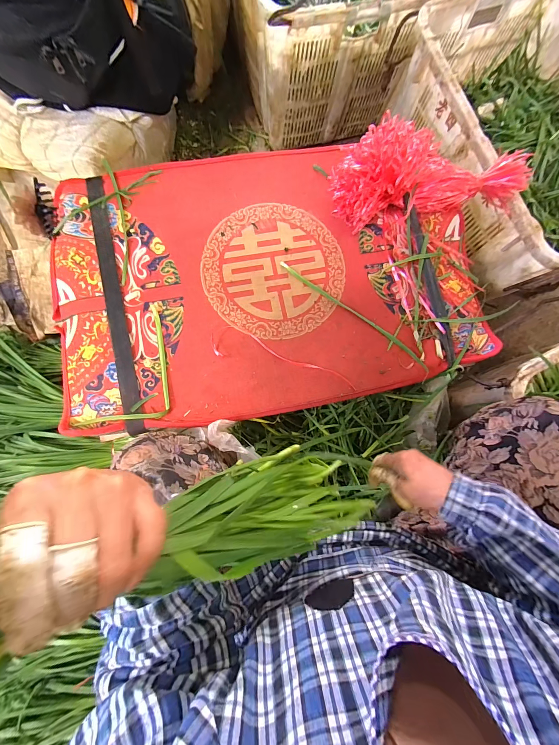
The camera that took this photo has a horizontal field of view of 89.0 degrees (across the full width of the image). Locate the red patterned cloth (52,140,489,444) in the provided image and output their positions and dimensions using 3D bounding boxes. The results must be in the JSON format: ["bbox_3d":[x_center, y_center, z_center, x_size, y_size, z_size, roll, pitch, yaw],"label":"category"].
[{"bbox_3d":[-0.008,-0.174,0.511,0.748,0.025,0.473,-11,82,-5],"label":"red patterned cloth"}]

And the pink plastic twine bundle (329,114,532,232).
[{"bbox_3d":[0.278,-0.372,0.515,0.360,0.107,0.143,-9,82,-5],"label":"pink plastic twine bundle"}]

